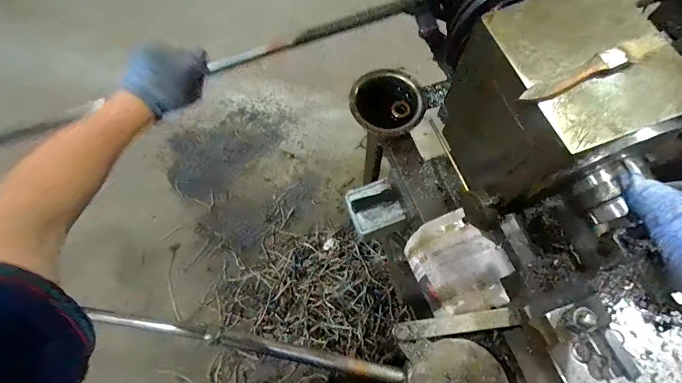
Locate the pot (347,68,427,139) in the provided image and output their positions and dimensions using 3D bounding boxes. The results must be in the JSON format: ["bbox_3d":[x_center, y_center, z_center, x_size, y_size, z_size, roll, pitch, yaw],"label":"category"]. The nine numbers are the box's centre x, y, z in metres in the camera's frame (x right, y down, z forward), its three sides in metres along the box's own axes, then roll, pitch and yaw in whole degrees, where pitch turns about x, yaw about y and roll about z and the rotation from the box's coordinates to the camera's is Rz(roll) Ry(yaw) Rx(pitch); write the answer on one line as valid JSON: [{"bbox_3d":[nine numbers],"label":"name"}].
[{"bbox_3d":[0.085,-0.154,0.642,0.133,0.070,0.125,-1,69,2],"label":"pot"}]

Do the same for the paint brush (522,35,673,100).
[{"bbox_3d":[0.238,-0.117,0.325,0.152,0.009,0.021,-24,70,-7],"label":"paint brush"}]

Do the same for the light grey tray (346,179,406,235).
[{"bbox_3d":[0.063,0.025,0.655,0.092,0.033,0.085,-19,70,-5],"label":"light grey tray"}]

